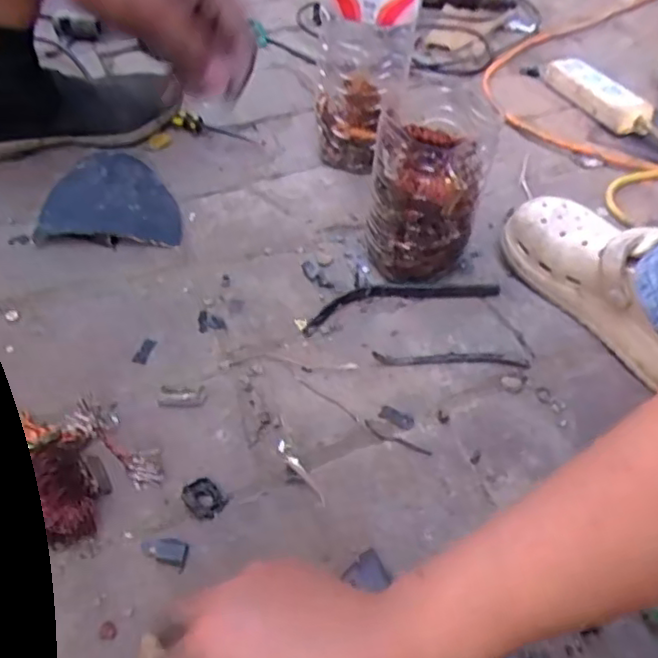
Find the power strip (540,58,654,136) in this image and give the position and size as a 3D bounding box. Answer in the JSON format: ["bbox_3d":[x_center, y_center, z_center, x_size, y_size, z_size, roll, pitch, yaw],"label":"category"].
[{"bbox_3d":[0.355,-0.320,0.884,0.047,0.033,0.198,-16,50,-19],"label":"power strip"}]

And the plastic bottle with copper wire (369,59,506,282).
[{"bbox_3d":[0.089,-0.125,0.598,0.096,0.166,0.088,14,47,8],"label":"plastic bottle with copper wire"}]

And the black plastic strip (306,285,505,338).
[{"bbox_3d":[0.064,-0.029,0.612,0.190,0.012,0.040,-10,48,-15],"label":"black plastic strip"}]

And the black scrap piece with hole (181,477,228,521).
[{"bbox_3d":[-0.089,0.119,0.462,0.026,0.006,0.030,-28,54,-28],"label":"black scrap piece with hole"}]

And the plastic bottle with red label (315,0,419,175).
[{"bbox_3d":[0.039,-0.292,0.698,0.093,0.233,0.108,7,46,1],"label":"plastic bottle with red label"}]

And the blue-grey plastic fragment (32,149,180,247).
[{"bbox_3d":[-0.223,-0.132,0.672,0.139,0.040,0.118,-1,47,-6],"label":"blue-grey plastic fragment"}]

